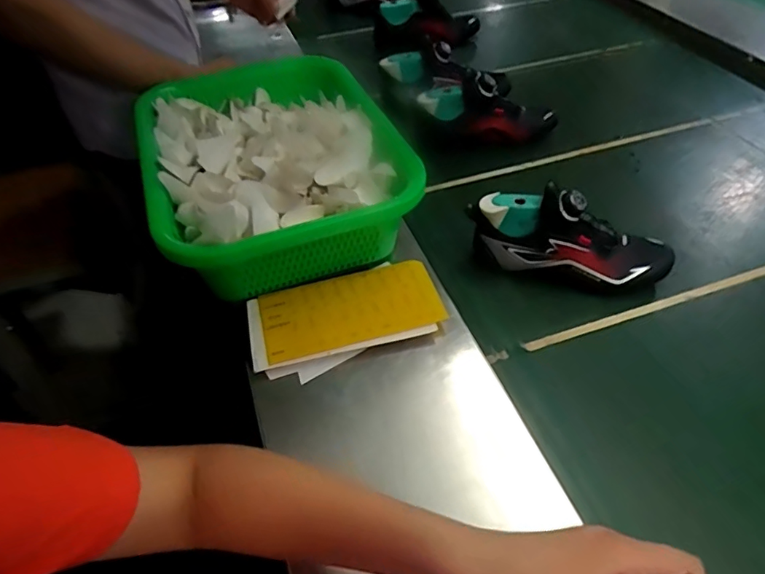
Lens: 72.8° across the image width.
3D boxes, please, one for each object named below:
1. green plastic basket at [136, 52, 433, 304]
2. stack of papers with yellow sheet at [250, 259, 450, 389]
[{"bbox_3d":[-0.133,-0.147,0.663,0.283,0.122,0.382,-12,51,-19],"label":"green plastic basket"},{"bbox_3d":[-0.040,0.030,0.571,0.208,0.021,0.112,-18,49,-15],"label":"stack of papers with yellow sheet"}]

